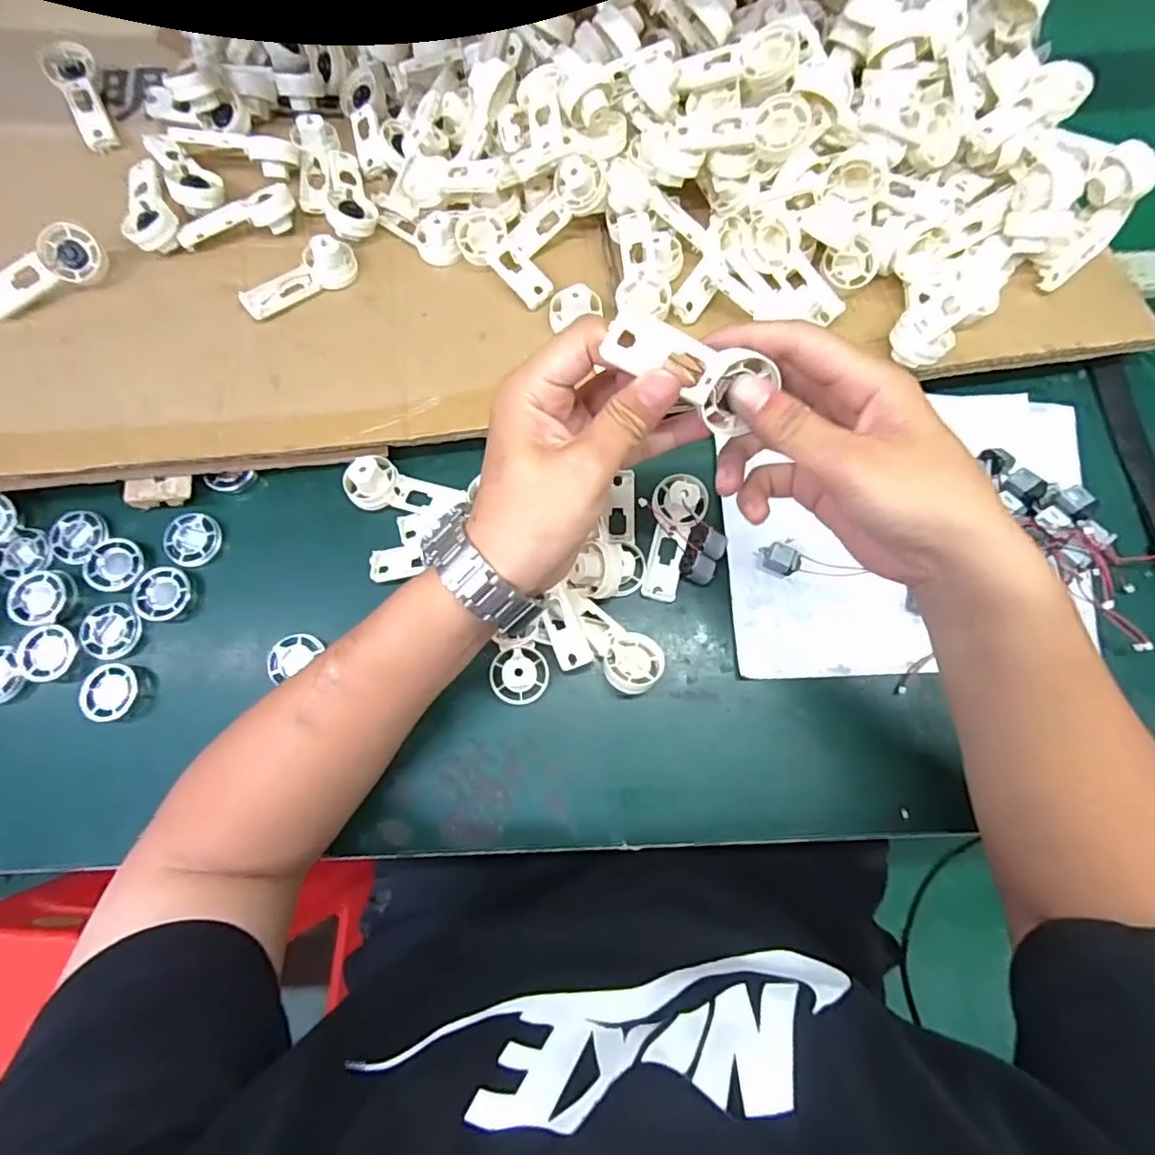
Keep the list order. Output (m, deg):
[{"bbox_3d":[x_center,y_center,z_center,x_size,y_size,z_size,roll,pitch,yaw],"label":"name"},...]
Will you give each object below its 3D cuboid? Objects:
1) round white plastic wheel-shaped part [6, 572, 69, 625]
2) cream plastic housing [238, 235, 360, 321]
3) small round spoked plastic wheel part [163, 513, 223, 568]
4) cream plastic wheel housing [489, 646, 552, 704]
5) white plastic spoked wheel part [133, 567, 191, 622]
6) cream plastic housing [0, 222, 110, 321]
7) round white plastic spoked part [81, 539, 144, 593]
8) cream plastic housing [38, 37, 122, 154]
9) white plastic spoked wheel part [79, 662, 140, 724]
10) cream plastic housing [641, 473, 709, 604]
[{"bbox_3d":[-0.386,0.014,0.416,0.036,0.008,0.038,0,78,1],"label":"round white plastic wheel-shaped part"},{"bbox_3d":[-0.218,-0.235,0.458,0.091,0.021,0.032,-30,79,-6],"label":"cream plastic housing"},{"bbox_3d":[-0.286,-0.028,0.435,0.038,0.012,0.039,0,78,1],"label":"small round spoked plastic wheel part"},{"bbox_3d":[-0.039,0.066,0.398,0.039,0.017,0.039,-7,78,-1],"label":"cream plastic wheel housing"},{"bbox_3d":[-0.300,0.012,0.424,0.037,0.012,0.037,0,78,1],"label":"white plastic spoked wheel part"},{"bbox_3d":[-0.408,-0.230,0.444,0.093,0.016,0.041,-38,112,-12],"label":"cream plastic housing"},{"bbox_3d":[-0.337,-0.009,0.426,0.042,0.004,0.037,28,80,6],"label":"round white plastic spoked part"},{"bbox_3d":[-0.418,-0.408,0.501,0.033,0.038,0.095,-27,79,-5],"label":"cream plastic housing"},{"bbox_3d":[-0.324,0.080,0.406,0.036,0.010,0.039,-6,78,-1],"label":"white plastic spoked wheel part"},{"bbox_3d":[0.066,-0.029,0.424,0.037,0.015,0.092,17,79,4],"label":"cream plastic housing"}]

